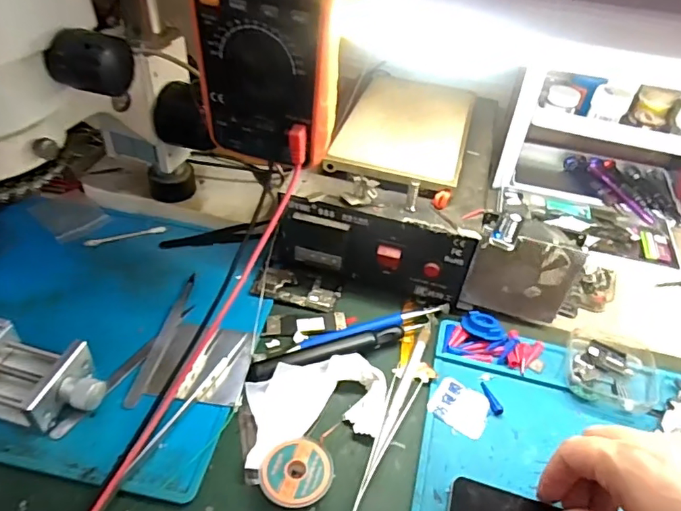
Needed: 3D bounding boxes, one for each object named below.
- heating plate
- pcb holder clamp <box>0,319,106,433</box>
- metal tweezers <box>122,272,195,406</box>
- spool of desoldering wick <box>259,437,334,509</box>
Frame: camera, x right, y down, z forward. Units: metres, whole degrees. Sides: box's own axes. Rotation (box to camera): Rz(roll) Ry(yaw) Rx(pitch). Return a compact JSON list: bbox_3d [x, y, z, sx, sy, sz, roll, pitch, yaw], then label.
[{"bbox_3d":[0.061,-0.119,0.468,0.111,0.011,0.170,12,45,11],"label":"heating plate"},{"bbox_3d":[-0.228,0.080,0.346,0.132,0.034,0.059,11,43,8],"label":"pcb holder clamp"},{"bbox_3d":[-0.137,0.062,0.396,0.012,0.007,0.124,8,42,4],"label":"metal tweezers"},{"bbox_3d":[-0.027,0.137,0.319,0.044,0.011,0.043,2,42,-2],"label":"spool of desoldering wick"}]

